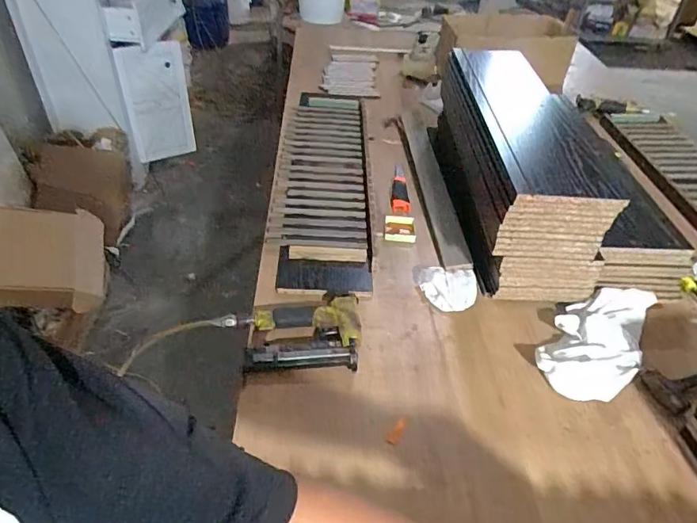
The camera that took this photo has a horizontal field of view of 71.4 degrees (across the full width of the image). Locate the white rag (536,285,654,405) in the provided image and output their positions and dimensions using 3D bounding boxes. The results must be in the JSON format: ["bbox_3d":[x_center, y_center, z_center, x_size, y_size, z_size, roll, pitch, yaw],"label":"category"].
[{"bbox_3d":[0.439,0.116,0.842,0.133,0.037,0.300,28,47,25],"label":"white rag"}]

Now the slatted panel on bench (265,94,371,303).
[{"bbox_3d":[-0.062,-0.223,1.218,0.231,0.058,0.880,1,41,-3],"label":"slatted panel on bench"}]

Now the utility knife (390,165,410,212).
[{"bbox_3d":[0.125,-0.179,1.167,0.042,0.026,0.157,4,41,0],"label":"utility knife"}]

